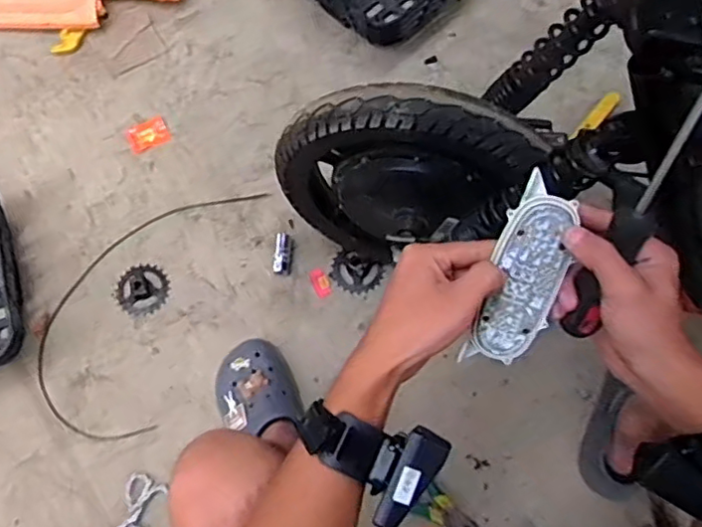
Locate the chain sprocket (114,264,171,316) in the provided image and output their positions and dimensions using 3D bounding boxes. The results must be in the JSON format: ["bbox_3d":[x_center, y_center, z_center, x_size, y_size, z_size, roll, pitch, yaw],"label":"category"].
[{"bbox_3d":[-0.337,0.042,0.989,0.086,0.008,0.083,0,70,0],"label":"chain sprocket"}]

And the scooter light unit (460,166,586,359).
[{"bbox_3d":[0.127,0.012,0.445,0.050,0.013,0.140,15,109,5],"label":"scooter light unit"}]

